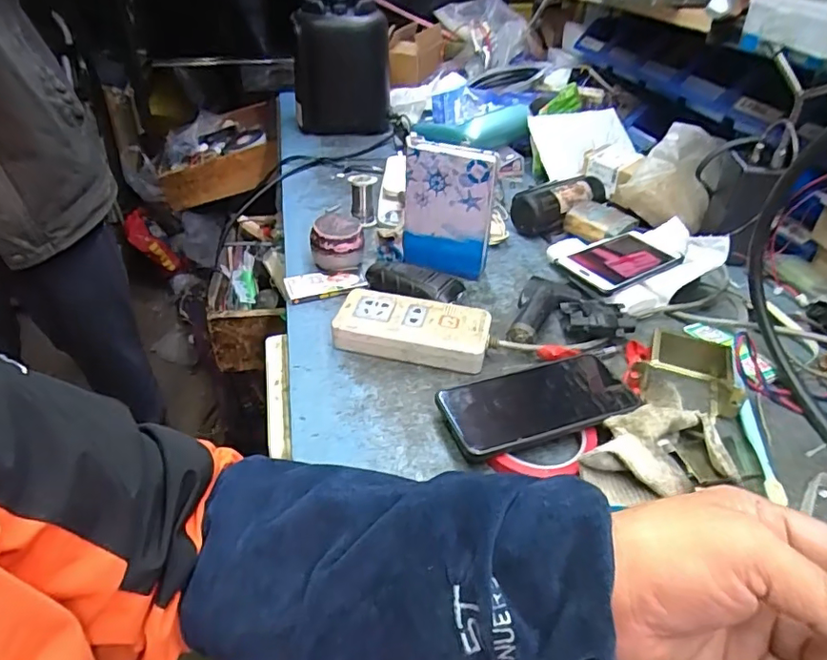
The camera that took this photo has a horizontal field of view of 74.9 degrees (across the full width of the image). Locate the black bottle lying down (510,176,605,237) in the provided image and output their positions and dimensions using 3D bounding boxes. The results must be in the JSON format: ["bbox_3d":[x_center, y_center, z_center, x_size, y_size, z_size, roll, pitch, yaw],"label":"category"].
[{"bbox_3d":[0.204,-0.175,0.752,0.143,0.053,0.060,-22,44,-29],"label":"black bottle lying down"}]

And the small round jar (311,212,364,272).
[{"bbox_3d":[-0.091,-0.101,0.643,0.060,0.056,0.058,2,37,-1],"label":"small round jar"}]

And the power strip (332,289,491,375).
[{"bbox_3d":[0.000,0.000,0.531,0.144,0.036,0.066,9,38,9],"label":"power strip"}]

